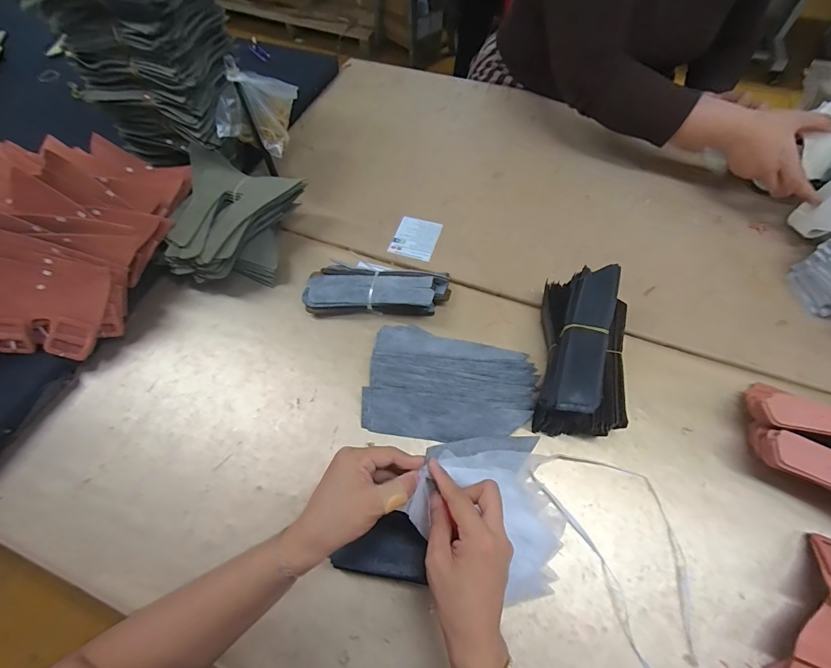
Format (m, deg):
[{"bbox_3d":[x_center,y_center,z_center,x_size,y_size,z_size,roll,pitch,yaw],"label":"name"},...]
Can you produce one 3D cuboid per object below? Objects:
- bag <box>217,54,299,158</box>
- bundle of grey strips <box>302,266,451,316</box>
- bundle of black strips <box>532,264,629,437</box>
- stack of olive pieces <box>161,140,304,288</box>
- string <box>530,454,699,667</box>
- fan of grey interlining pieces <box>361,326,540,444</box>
[{"bbox_3d":[-0.240,-0.348,0.595,0.090,0.107,0.120,3,61,3],"label":"bag"},{"bbox_3d":[-0.056,-0.060,0.590,0.208,0.045,0.071,-1,61,1],"label":"bundle of grey strips"},{"bbox_3d":[0.216,0.019,0.506,0.102,0.093,0.213,10,62,7],"label":"bundle of black strips"},{"bbox_3d":[-0.272,-0.163,0.613,0.166,0.121,0.184,10,62,7],"label":"stack of olive pieces"},{"bbox_3d":[0.243,0.240,0.432,0.120,0.011,0.255,-23,63,-11],"label":"string"},{"bbox_3d":[0.046,0.064,0.519,0.213,0.038,0.150,9,62,6],"label":"fan of grey interlining pieces"}]

